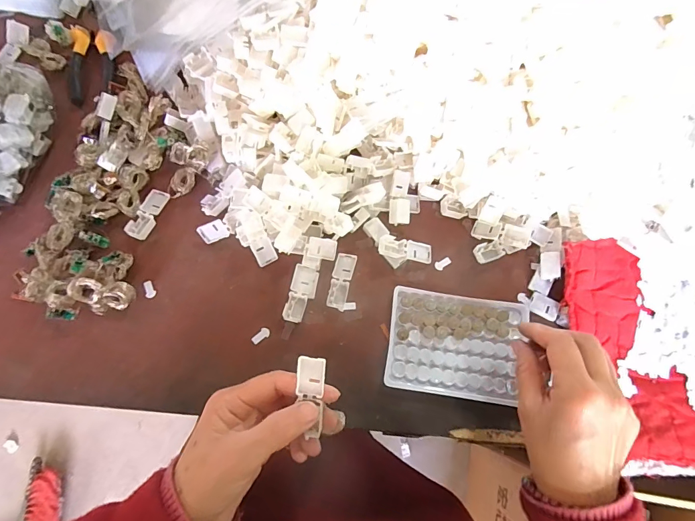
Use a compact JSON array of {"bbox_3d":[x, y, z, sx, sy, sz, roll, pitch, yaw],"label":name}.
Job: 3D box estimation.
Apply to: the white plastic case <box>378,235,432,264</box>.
[{"bbox_3d":[0.059,-0.011,0.391,0.057,0.009,0.020,11,72,-13],"label":"white plastic case"}]

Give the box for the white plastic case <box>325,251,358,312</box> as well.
[{"bbox_3d":[-0.006,0.019,0.385,0.019,0.009,0.056,14,73,4],"label":"white plastic case"}]

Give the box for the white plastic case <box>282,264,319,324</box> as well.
[{"bbox_3d":[-0.045,0.033,0.378,0.024,0.010,0.055,12,72,4],"label":"white plastic case"}]

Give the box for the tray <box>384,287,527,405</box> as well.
[{"bbox_3d":[0.101,0.078,0.364,0.122,0.009,0.095,8,72,3],"label":"tray"}]

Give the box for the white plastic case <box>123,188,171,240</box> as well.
[{"bbox_3d":[-0.207,-0.050,0.401,0.023,0.008,0.057,19,73,6],"label":"white plastic case"}]

